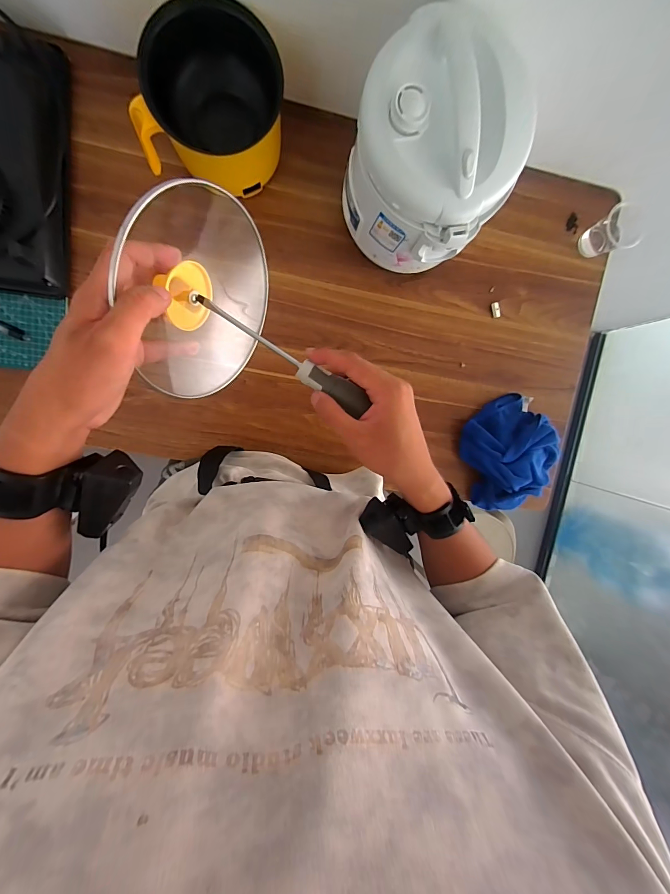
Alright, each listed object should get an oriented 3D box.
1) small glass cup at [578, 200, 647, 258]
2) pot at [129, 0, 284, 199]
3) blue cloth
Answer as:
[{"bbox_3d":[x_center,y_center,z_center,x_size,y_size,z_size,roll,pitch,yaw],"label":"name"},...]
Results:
[{"bbox_3d":[0.496,-0.388,0.631,0.065,0.059,0.071,-1,98,-6],"label":"small glass cup"},{"bbox_3d":[-0.169,-0.477,0.499,0.185,0.125,0.164,10,97,-7],"label":"pot"},{"bbox_3d":[0.331,0.006,0.664,0.177,0.065,0.194,-21,99,-3],"label":"blue cloth"}]

